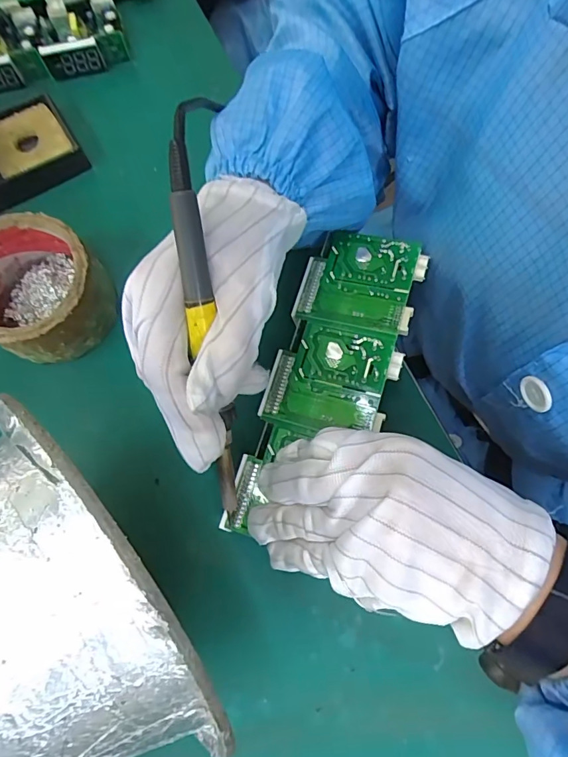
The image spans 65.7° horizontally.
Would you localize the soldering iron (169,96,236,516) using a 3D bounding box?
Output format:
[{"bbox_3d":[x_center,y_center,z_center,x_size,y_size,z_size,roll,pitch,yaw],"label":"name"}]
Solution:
[{"bbox_3d":[-0.037,-0.016,0.216,0.011,0.019,0.189,-8,116,-5],"label":"soldering iron"}]

